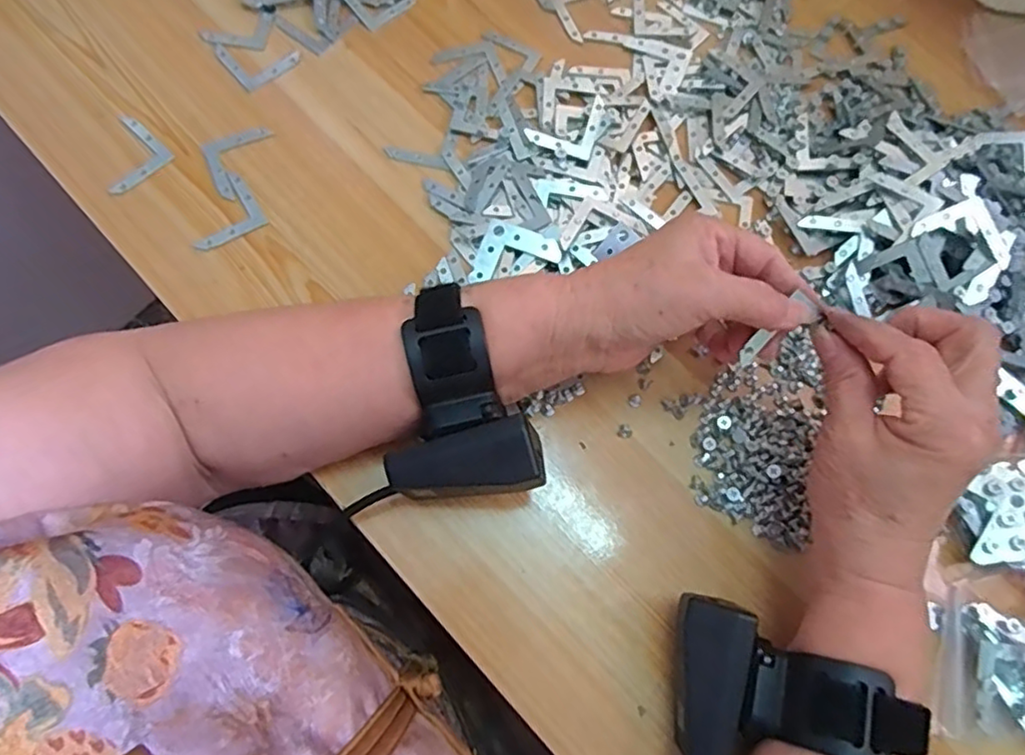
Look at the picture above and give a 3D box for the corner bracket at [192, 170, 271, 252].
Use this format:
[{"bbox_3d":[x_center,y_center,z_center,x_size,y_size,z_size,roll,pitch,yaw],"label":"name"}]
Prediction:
[{"bbox_3d":[-0.169,-0.096,0.370,0.041,0.004,0.042,-31,73,-13],"label":"corner bracket"}]

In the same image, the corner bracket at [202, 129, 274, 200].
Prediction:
[{"bbox_3d":[-0.160,-0.128,0.382,0.041,0.004,0.038,-21,75,-7],"label":"corner bracket"}]

